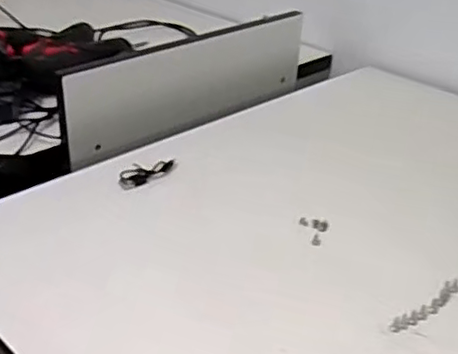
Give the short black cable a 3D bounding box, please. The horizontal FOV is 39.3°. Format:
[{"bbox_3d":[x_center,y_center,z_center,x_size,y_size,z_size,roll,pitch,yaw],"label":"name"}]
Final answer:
[{"bbox_3d":[-0.087,-0.005,0.668,0.065,0.010,0.026,-24,39,-38],"label":"short black cable"}]

